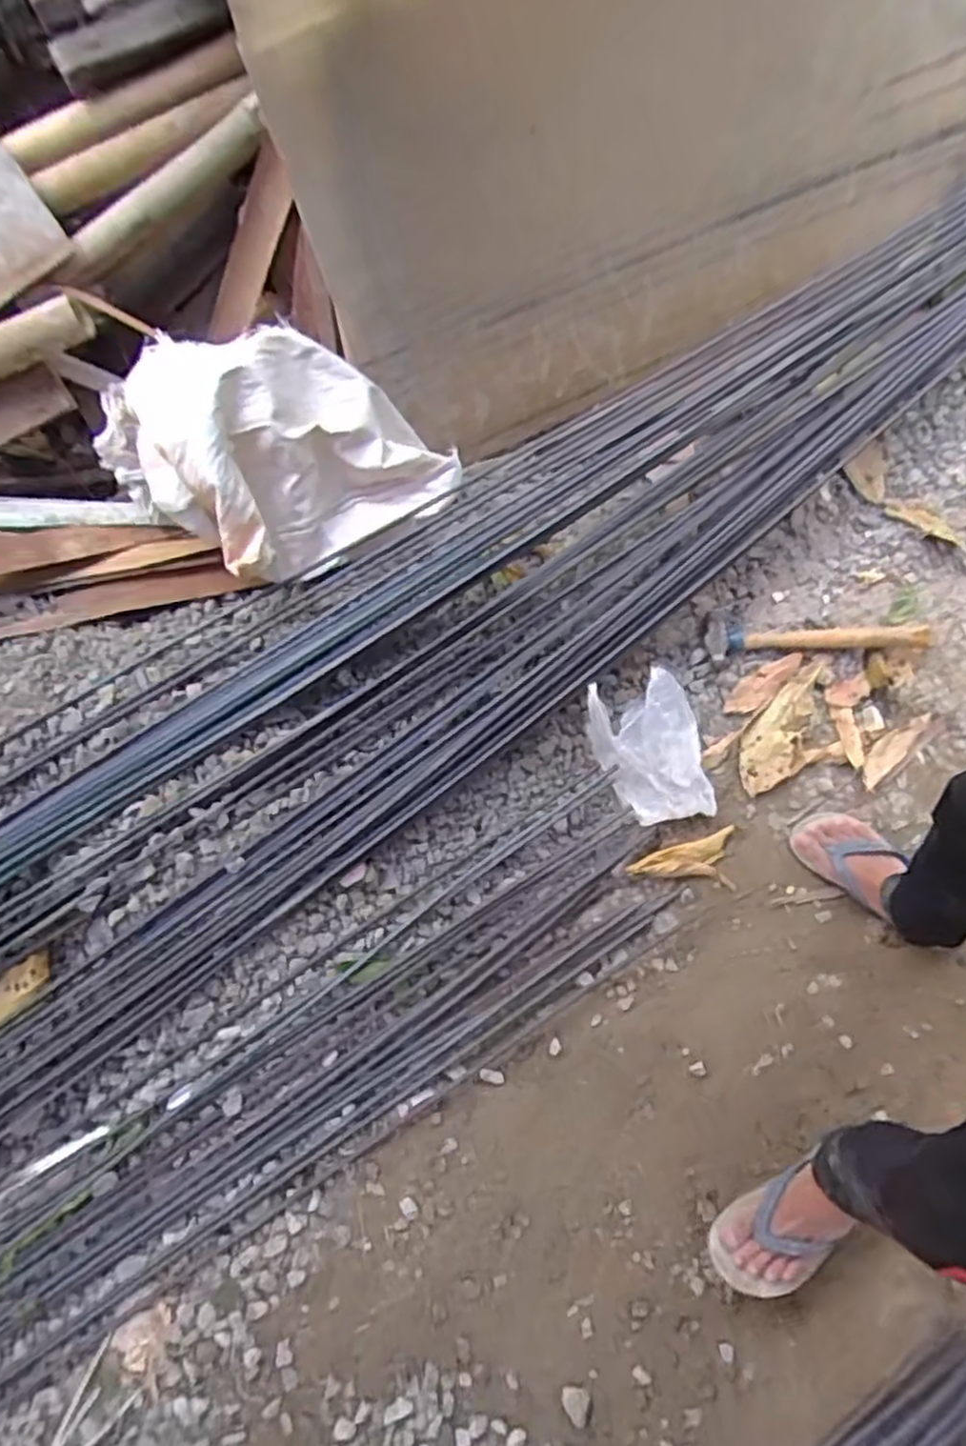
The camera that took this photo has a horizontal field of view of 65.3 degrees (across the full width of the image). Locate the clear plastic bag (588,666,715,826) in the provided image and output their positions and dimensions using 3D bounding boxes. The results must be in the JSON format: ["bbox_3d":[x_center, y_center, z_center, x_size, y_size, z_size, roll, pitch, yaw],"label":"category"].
[{"bbox_3d":[0.273,0.046,1.194,0.165,0.082,0.237,-24,74,-4],"label":"clear plastic bag"}]

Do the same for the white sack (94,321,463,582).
[{"bbox_3d":[-0.327,-0.446,1.140,0.441,0.206,0.404,-38,74,-8],"label":"white sack"}]

